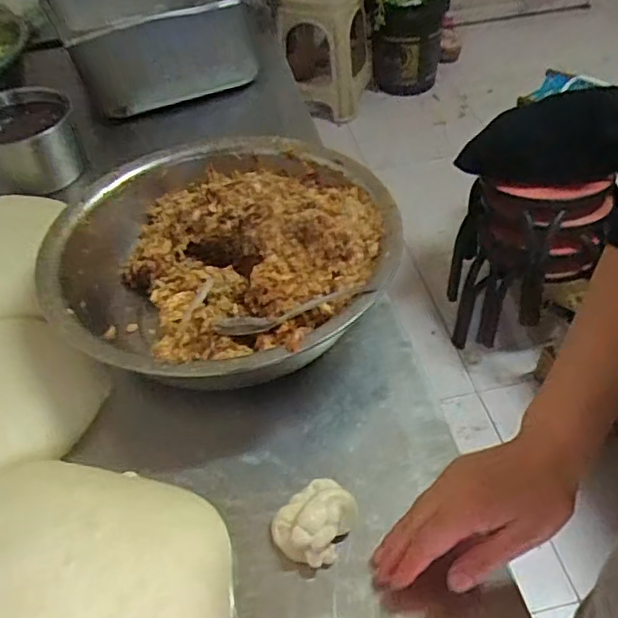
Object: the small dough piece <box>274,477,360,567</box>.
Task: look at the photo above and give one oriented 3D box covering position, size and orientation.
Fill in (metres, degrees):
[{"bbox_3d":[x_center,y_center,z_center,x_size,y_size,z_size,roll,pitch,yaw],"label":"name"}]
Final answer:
[{"bbox_3d":[0.004,0.162,0.468,0.053,0.027,0.062,25,54,25],"label":"small dough piece"}]

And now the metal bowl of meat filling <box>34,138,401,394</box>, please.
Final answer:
[{"bbox_3d":[-0.088,-0.055,0.622,0.331,0.108,0.341,-3,47,3],"label":"metal bowl of meat filling"}]

